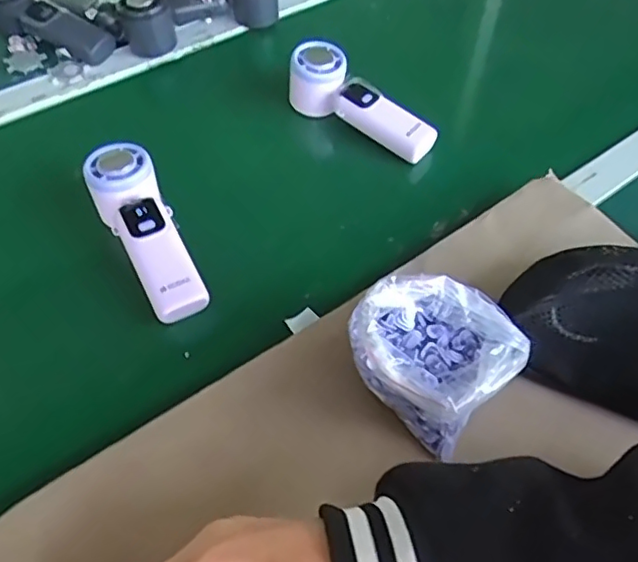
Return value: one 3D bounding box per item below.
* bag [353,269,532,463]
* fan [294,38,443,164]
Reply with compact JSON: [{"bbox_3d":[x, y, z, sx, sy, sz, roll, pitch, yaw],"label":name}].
[{"bbox_3d":[0.078,0.049,0.419,0.100,0.070,0.101,-37,62,-25],"label":"bag"},{"bbox_3d":[0.045,-0.180,0.617,0.163,0.063,0.049,30,58,19],"label":"fan"}]

